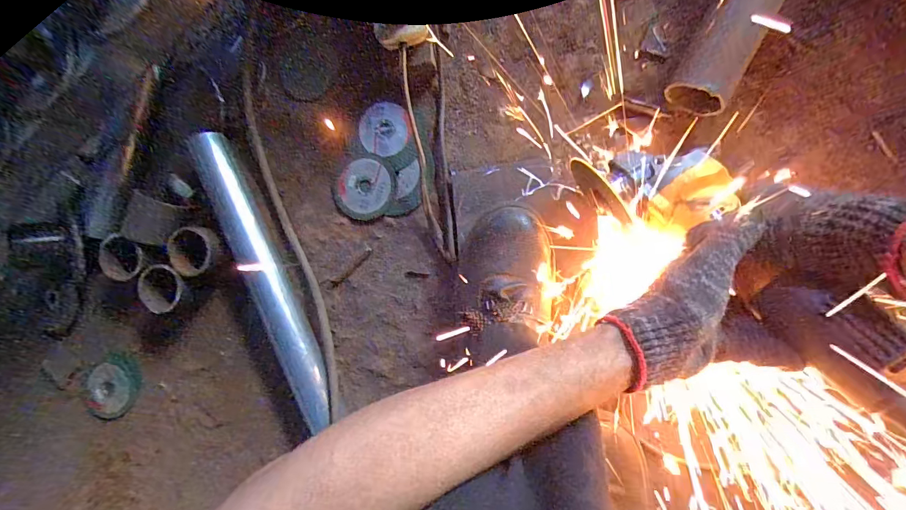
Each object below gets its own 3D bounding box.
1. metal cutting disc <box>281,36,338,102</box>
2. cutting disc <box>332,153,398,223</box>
[{"bbox_3d":[-0.183,-0.233,0.516,0.070,0.004,0.075,2,102,10],"label":"metal cutting disc"},{"bbox_3d":[-0.113,-0.086,0.509,0.079,0.008,0.079,0,90,9],"label":"cutting disc"}]

